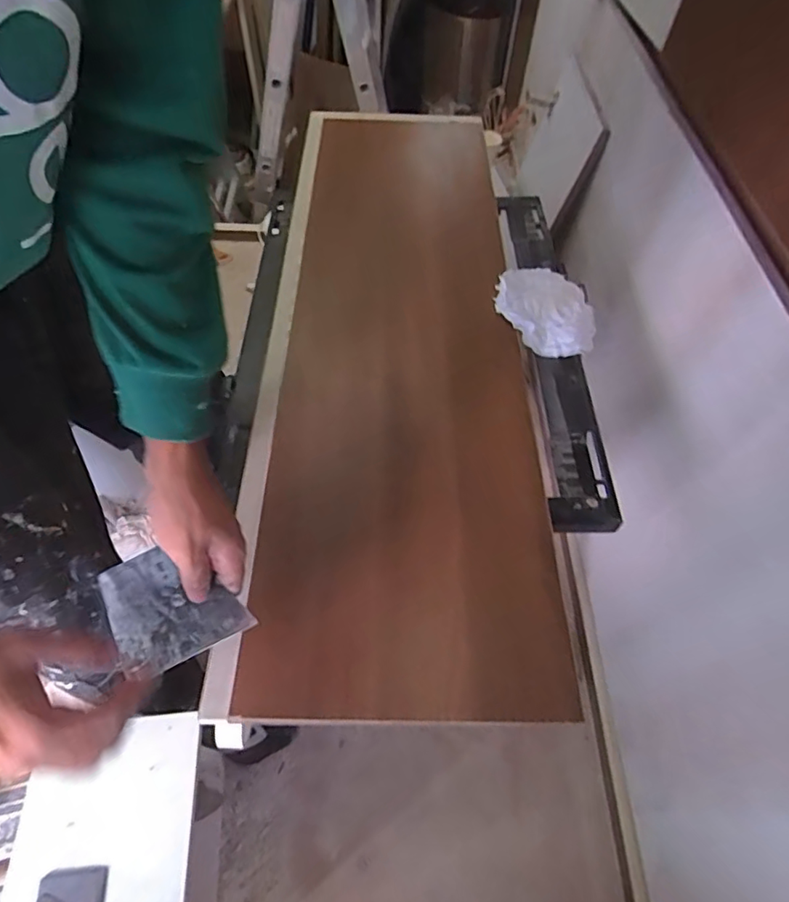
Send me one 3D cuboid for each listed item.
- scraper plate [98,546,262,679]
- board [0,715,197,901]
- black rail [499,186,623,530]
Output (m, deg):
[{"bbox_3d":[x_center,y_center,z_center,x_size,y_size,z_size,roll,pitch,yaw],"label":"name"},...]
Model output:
[{"bbox_3d":[-0.187,0.125,0.444,0.107,0.007,0.097,-27,76,0],"label":"scraper plate"},{"bbox_3d":[-0.334,0.488,0.588,0.195,0.018,0.329,-4,54,-7],"label":"board"},{"bbox_3d":[0.224,-0.178,0.772,0.106,0.045,0.629,0,56,-1],"label":"black rail"}]

